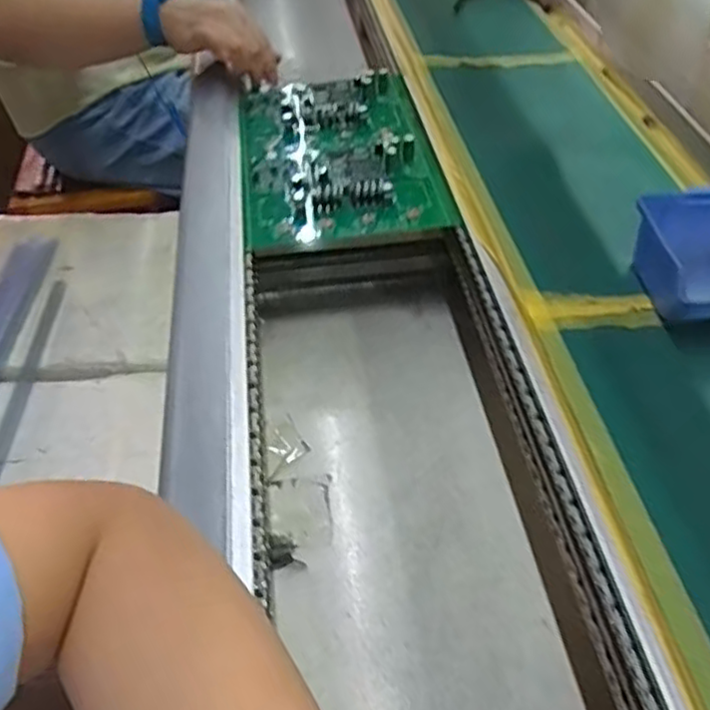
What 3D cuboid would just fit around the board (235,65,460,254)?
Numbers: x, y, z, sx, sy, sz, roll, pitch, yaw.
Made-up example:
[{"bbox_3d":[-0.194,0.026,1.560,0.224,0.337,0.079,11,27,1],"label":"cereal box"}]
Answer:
[{"bbox_3d":[-0.016,-0.182,0.602,0.163,0.030,0.245,-6,46,-3],"label":"board"}]

